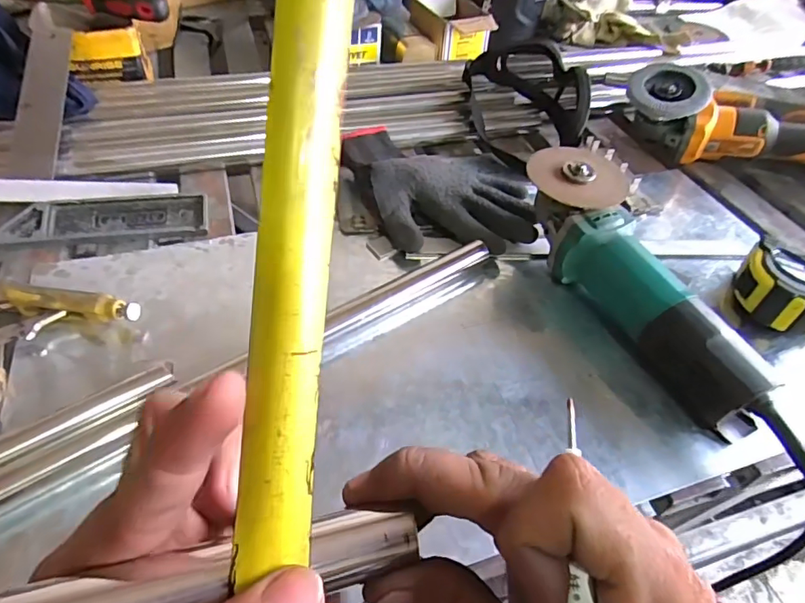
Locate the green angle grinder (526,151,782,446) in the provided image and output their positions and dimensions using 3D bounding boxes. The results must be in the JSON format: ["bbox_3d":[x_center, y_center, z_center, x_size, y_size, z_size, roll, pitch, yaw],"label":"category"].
[{"bbox_3d":[0.202,-0.022,0.437,0.075,0.086,0.270,-20,52,-22],"label":"green angle grinder"}]

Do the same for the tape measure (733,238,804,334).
[{"bbox_3d":[0.347,-0.008,0.463,0.068,0.052,0.085,-32,57,-30],"label":"tape measure"}]

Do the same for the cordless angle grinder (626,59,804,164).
[{"bbox_3d":[0.467,-0.222,0.621,0.378,0.115,0.127,16,48,9],"label":"cordless angle grinder"}]

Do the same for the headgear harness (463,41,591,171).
[{"bbox_3d":[0.147,-0.250,0.638,0.137,0.092,0.150,4,47,-2],"label":"headgear harness"}]

